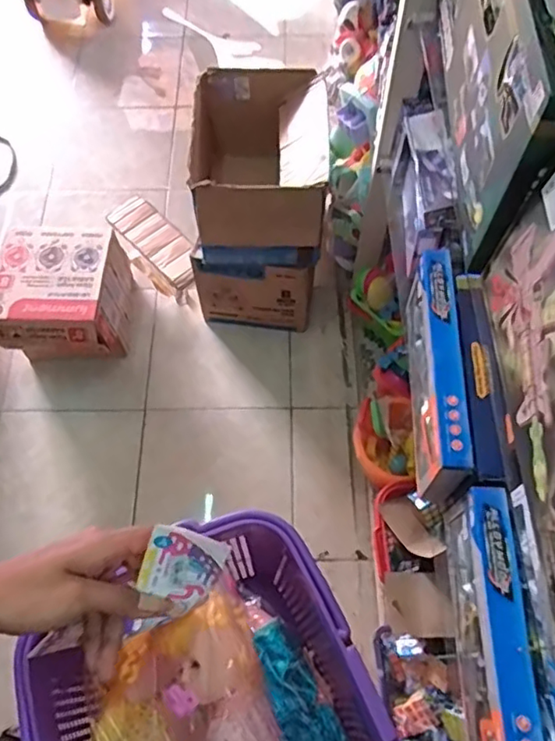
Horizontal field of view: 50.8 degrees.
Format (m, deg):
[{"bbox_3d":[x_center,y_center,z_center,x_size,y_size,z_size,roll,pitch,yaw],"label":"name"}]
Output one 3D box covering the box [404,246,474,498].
[{"bbox_3d":[0.239,0.006,0.888,0.050,0.136,0.351,1,63,1],"label":"box"}]

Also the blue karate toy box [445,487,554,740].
[{"bbox_3d":[0.268,0.347,0.729,0.062,0.159,0.359,-1,63,0],"label":"blue karate toy box"}]

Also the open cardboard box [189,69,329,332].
[{"bbox_3d":[-0.043,-0.435,1.490,0.297,0.490,0.451,1,63,1],"label":"open cardboard box"}]

